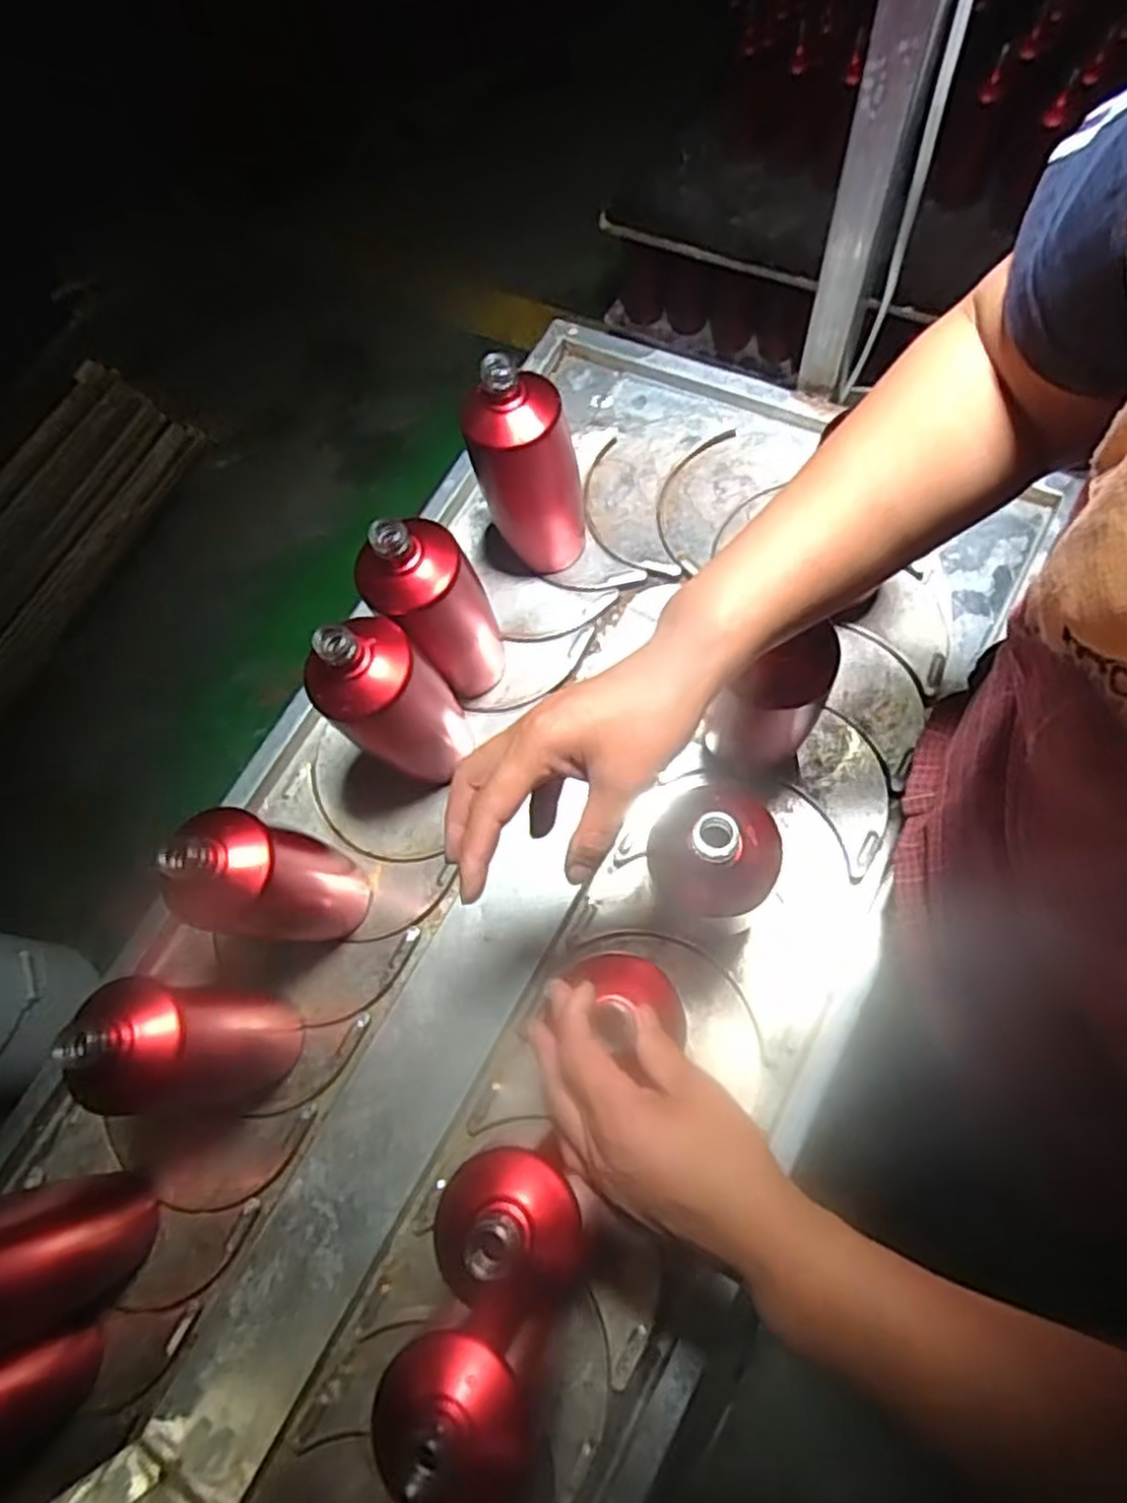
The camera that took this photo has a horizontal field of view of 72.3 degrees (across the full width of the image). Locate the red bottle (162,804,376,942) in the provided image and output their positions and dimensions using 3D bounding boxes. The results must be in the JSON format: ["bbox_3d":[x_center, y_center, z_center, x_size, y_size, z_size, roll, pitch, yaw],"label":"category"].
[{"bbox_3d":[-0.203,0.092,0.559,0.062,0.215,0.067,35,86,24],"label":"red bottle"}]

